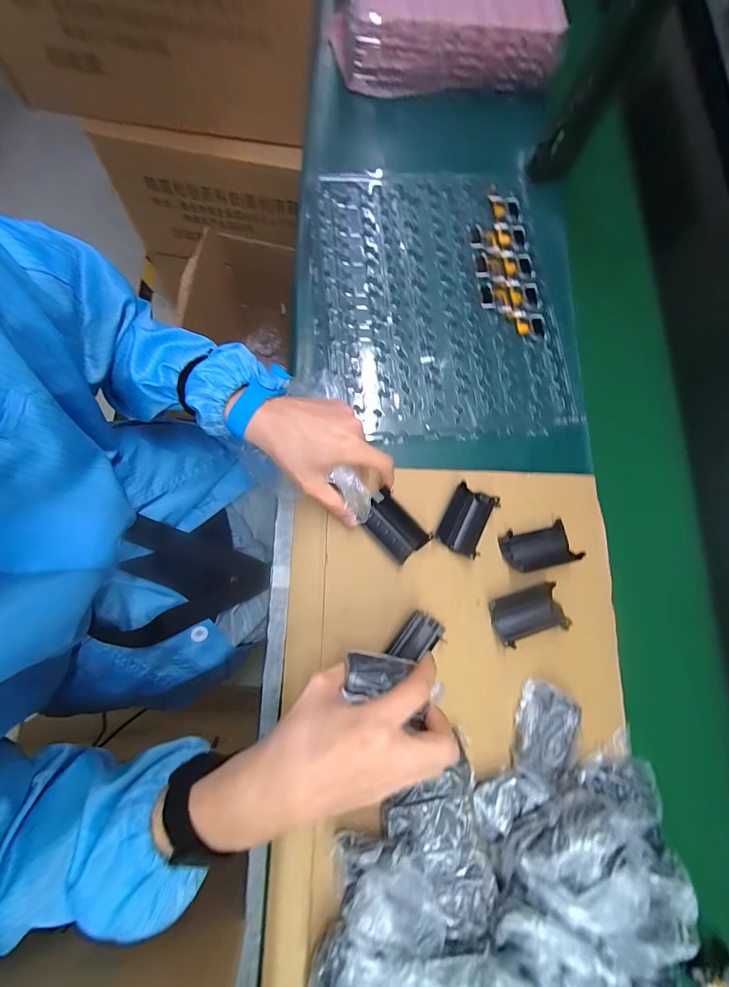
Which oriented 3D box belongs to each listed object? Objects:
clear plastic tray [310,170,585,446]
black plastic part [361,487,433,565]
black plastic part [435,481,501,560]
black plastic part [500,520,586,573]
[{"bbox_3d":[0.090,-0.246,0.453,0.292,0.019,0.362,-3,78,-8],"label":"clear plastic tray"},{"bbox_3d":[0.030,0.036,0.378,0.040,0.020,0.065,-43,79,-10],"label":"black plastic part"},{"bbox_3d":[0.106,0.027,0.382,0.045,0.017,0.068,30,76,0],"label":"black plastic part"},{"bbox_3d":[0.180,0.056,0.380,0.071,0.021,0.043,-9,79,-9],"label":"black plastic part"}]

